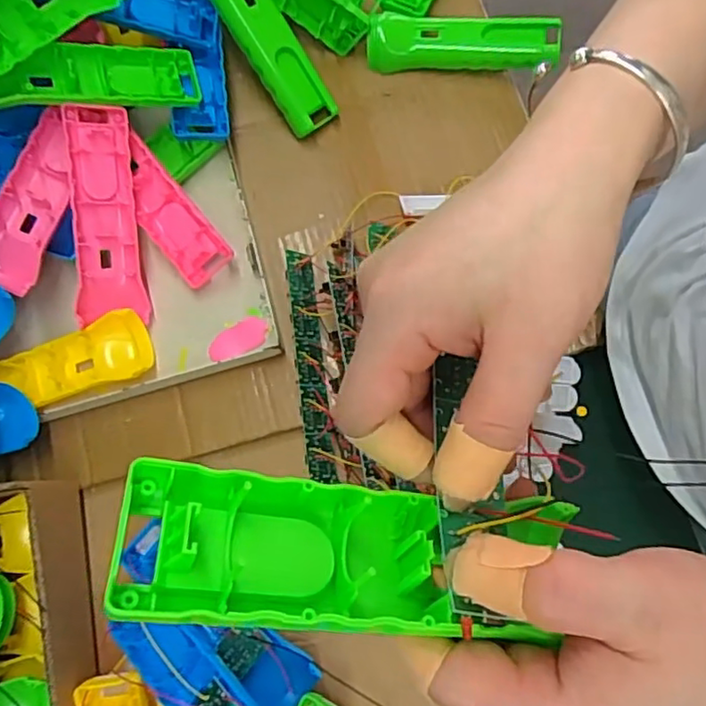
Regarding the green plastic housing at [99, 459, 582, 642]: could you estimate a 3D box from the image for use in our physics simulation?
[{"bbox_3d":[0.000,0.060,0.189,0.134,0.029,0.041,8,74,-17],"label":"green plastic housing"}]

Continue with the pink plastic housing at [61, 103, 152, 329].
[{"bbox_3d":[-0.177,-0.097,0.446,0.047,0.014,0.146,-9,105,-24],"label":"pink plastic housing"}]

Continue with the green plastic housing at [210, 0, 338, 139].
[{"bbox_3d":[-0.067,-0.243,0.479,0.045,0.019,0.152,-39,113,-9],"label":"green plastic housing"}]

